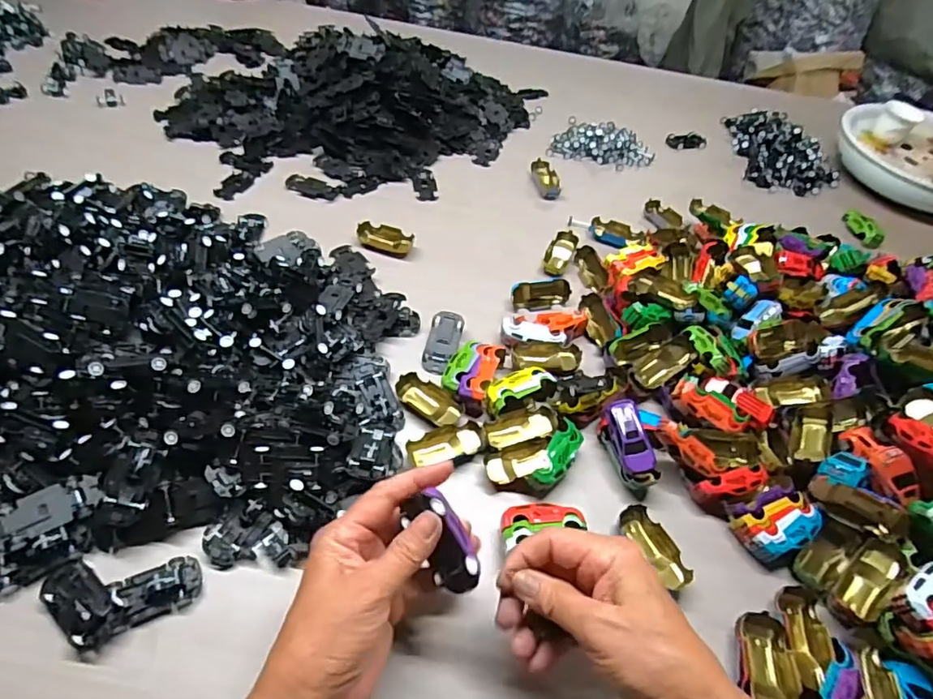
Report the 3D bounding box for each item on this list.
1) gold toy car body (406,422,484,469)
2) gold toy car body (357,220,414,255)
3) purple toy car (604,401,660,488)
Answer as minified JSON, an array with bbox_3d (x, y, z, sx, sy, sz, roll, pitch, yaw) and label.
[{"bbox_3d":[-0.017,0.079,0.447,0.062,0.015,0.025,-10,54,-13],"label":"gold toy car body"},{"bbox_3d":[-0.090,-0.126,0.602,0.062,0.016,0.032,8,52,0],"label":"gold toy car body"},{"bbox_3d":[0.137,0.076,0.440,0.029,0.020,0.069,-12,74,-15],"label":"purple toy car"}]

